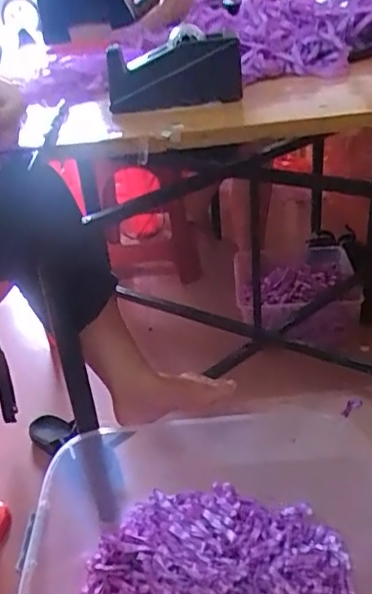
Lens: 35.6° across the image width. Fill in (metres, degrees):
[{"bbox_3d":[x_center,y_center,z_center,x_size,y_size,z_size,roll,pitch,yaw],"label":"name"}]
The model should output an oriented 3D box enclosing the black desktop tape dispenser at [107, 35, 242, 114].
[{"bbox_3d":[-0.014,-0.250,0.650,0.147,0.064,0.077,-6,30,0],"label":"black desktop tape dispenser"}]

